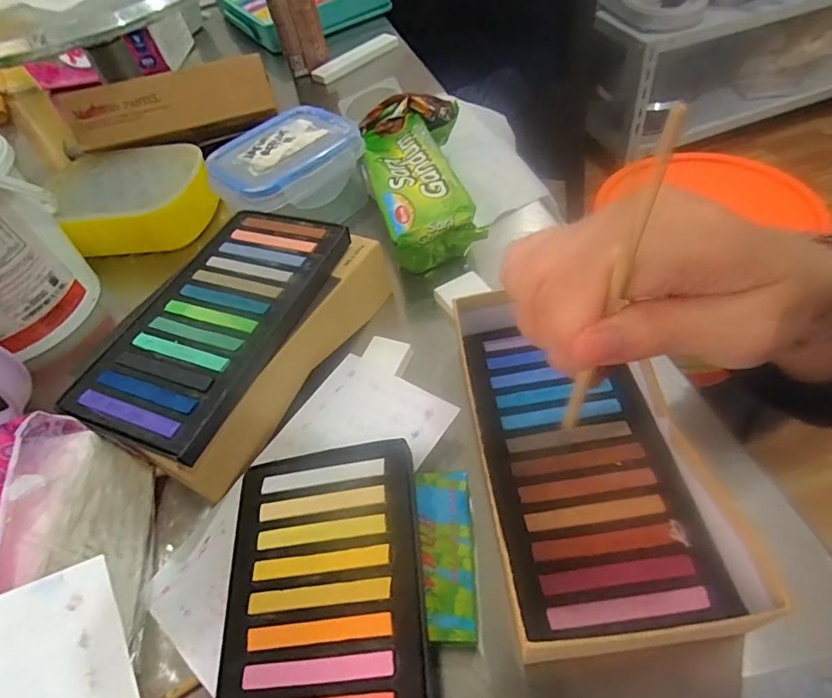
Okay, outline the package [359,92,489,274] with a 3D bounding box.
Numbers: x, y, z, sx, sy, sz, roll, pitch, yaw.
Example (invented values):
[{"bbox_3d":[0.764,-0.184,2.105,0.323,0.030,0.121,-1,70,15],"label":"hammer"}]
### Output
[{"bbox_3d":[0.006,-0.124,0.358,0.075,0.049,0.150,-13,49,-1],"label":"package"}]

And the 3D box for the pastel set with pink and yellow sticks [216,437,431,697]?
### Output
[{"bbox_3d":[-0.036,0.113,0.188,0.079,0.022,0.155,-5,51,-1],"label":"pastel set with pink and yellow sticks"}]

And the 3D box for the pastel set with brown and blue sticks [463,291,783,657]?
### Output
[{"bbox_3d":[0.078,0.040,0.228,0.094,0.026,0.163,-10,50,2],"label":"pastel set with brown and blue sticks"}]

